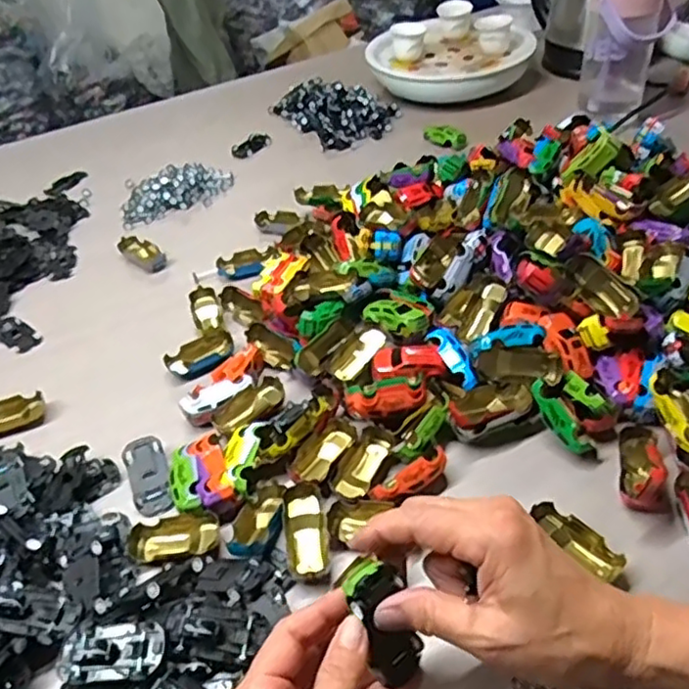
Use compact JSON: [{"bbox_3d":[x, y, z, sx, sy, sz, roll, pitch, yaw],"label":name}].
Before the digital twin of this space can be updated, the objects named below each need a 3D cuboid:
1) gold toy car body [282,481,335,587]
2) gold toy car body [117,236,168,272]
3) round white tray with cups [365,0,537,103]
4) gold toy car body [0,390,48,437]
[{"bbox_3d":[-0.026,0.130,0.456,0.030,0.019,0.067,-10,44,-2],"label":"gold toy car body"},{"bbox_3d":[-0.228,-0.104,0.745,0.036,0.019,0.058,-35,51,-26],"label":"gold toy car body"},{"bbox_3d":[0.159,-0.446,0.993,0.246,0.077,0.184,-6,44,1],"label":"round white tray with cups"},{"bbox_3d":[-0.297,0.063,0.580,0.062,0.017,0.036,-22,46,-15],"label":"gold toy car body"}]

